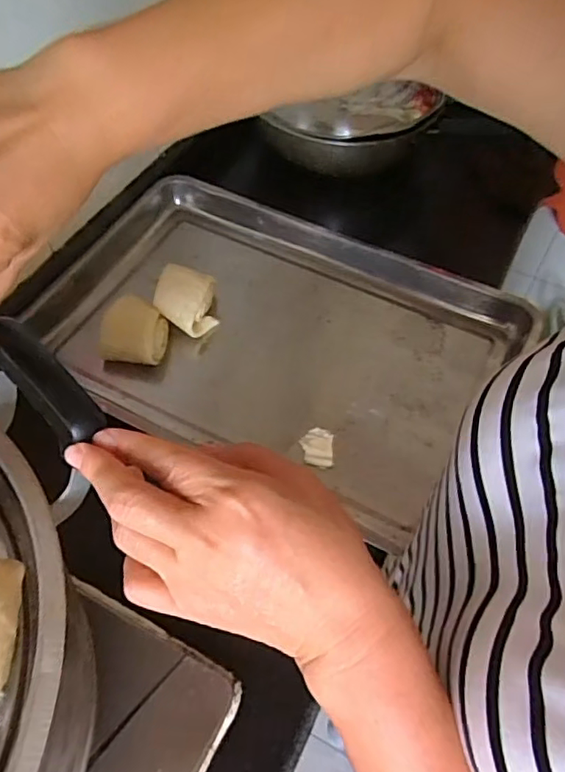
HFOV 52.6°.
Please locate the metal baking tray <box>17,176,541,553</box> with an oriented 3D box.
[{"bbox_3d":[-0.018,-0.070,0.751,0.572,0.071,0.374,23,58,15],"label":"metal baking tray"}]

